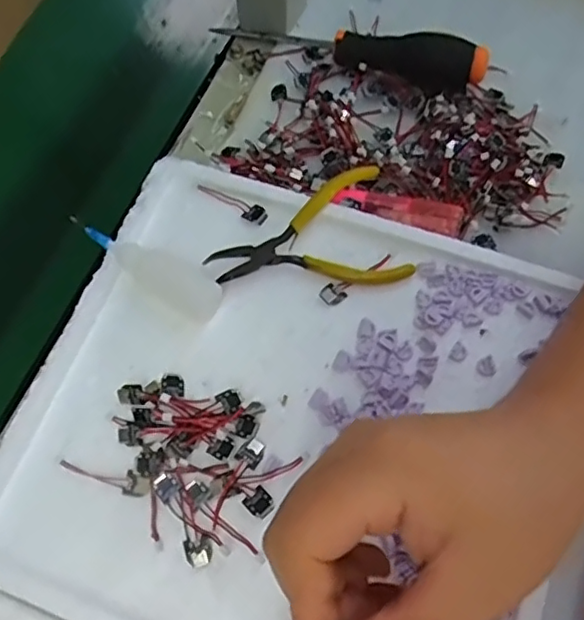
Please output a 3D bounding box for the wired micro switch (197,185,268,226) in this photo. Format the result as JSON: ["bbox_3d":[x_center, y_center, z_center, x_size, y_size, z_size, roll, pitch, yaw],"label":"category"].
[{"bbox_3d":[-0.037,-0.066,0.376,0.047,0.004,0.011,27,69,12],"label":"wired micro switch"}]

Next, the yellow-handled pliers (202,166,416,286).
[{"bbox_3d":[0.008,-0.039,0.354,0.108,0.019,0.069,-14,67,-6],"label":"yellow-handled pliers"}]

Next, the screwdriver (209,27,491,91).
[{"bbox_3d":[0.035,-0.194,0.432,0.201,0.034,0.025,20,68,9],"label":"screwdriver"}]

